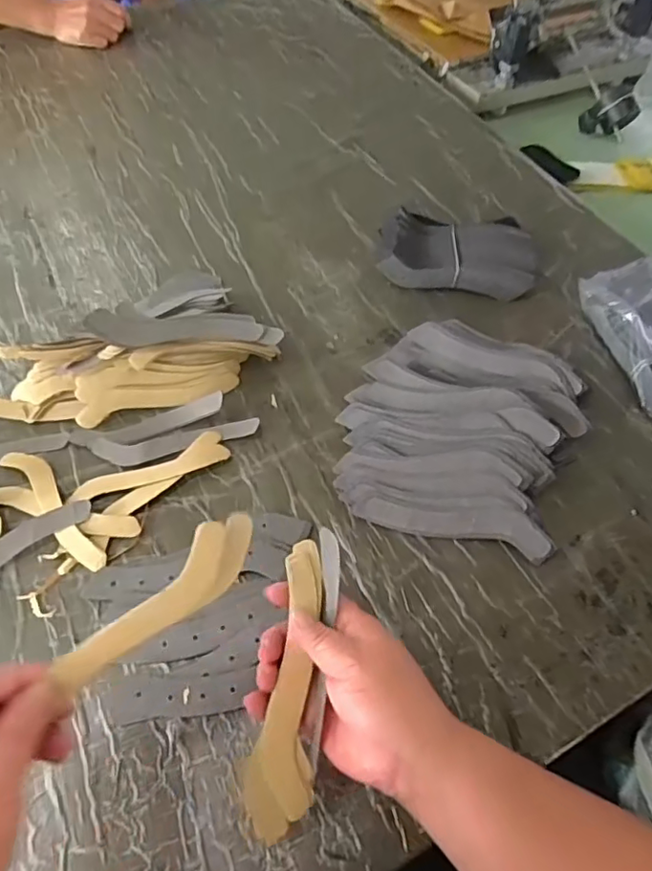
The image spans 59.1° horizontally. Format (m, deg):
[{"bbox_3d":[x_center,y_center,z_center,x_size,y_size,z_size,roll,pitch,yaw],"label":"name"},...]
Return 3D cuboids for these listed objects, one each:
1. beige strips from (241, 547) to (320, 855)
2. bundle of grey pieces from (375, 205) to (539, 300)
[{"bbox_3d":[-0.021,0.149,0.356,0.037,0.016,0.169,6,65,1],"label":"beige strips"},{"bbox_3d":[0.148,-0.205,0.649,0.178,0.038,0.107,3,57,0],"label":"bundle of grey pieces"}]

